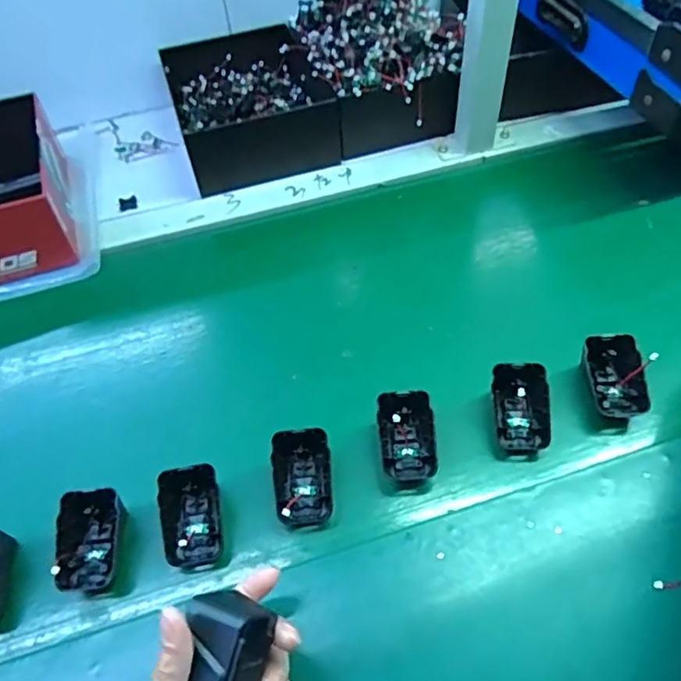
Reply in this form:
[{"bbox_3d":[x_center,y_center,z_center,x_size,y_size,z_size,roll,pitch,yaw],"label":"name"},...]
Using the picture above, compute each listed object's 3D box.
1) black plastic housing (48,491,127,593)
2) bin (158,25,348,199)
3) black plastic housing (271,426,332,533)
[{"bbox_3d":[-0.185,0.147,0.423,0.037,0.034,0.064,-3,51,2],"label":"black plastic housing"},{"bbox_3d":[-0.119,-0.305,0.744,0.176,0.081,0.235,-16,52,-9],"label":"bin"},{"bbox_3d":[-0.030,0.106,0.441,0.042,0.044,0.060,-3,51,2],"label":"black plastic housing"}]

